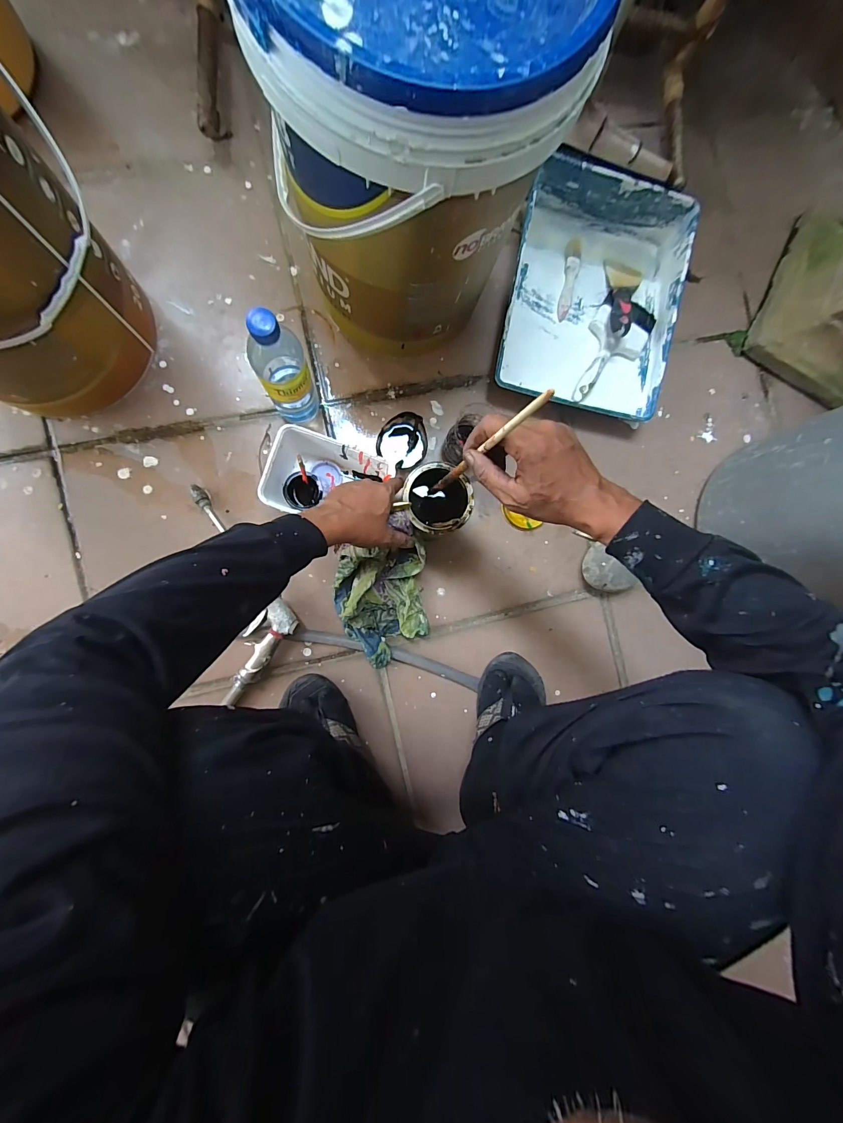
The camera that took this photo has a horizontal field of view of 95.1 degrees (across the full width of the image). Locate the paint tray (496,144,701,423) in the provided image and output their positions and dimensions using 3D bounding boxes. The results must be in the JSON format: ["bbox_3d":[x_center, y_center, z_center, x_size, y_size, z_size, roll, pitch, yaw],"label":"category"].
[{"bbox_3d":[0.283,-0.440,0.647,0.277,0.075,0.373,10,89,-7],"label":"paint tray"}]

